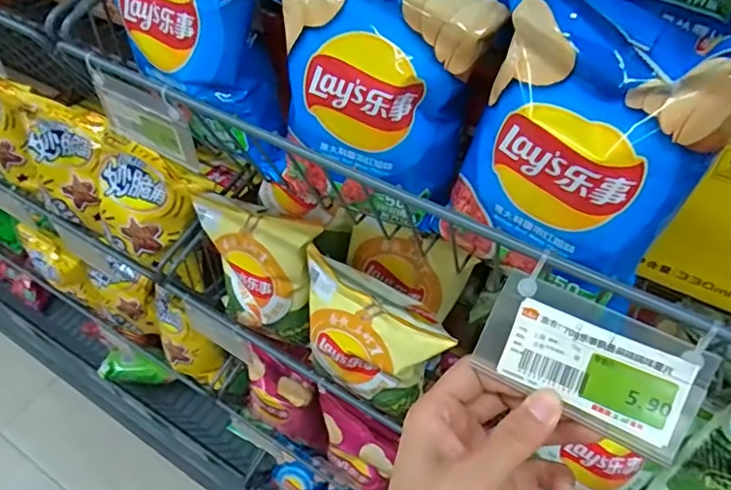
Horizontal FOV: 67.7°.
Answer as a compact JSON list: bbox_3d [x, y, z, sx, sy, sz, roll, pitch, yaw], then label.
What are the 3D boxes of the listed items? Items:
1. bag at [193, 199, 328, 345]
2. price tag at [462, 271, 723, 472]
[{"bbox_3d":[-0.126,0.030,0.622,0.146,0.137,0.064,19,51,16],"label":"bag"},{"bbox_3d":[0.108,0.057,0.267,0.100,0.005,0.055,26,99,22],"label":"price tag"}]

